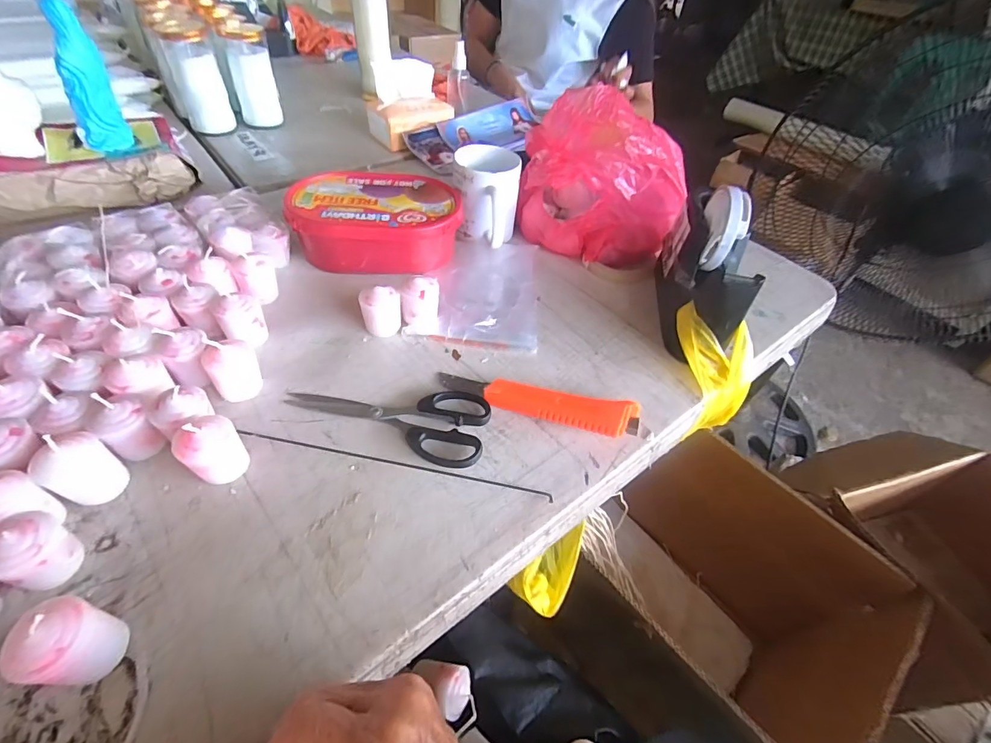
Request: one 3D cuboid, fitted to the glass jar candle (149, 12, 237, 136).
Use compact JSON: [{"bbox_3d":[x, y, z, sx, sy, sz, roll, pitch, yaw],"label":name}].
[{"bbox_3d":[-0.468,-0.458,0.712,0.070,0.144,0.056,-19,54,-21],"label":"glass jar candle"}]

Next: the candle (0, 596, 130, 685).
[{"bbox_3d":[-0.232,0.148,0.245,0.032,0.055,0.037,15,49,6],"label":"candle"}]

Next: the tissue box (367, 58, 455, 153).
[{"bbox_3d":[-0.139,-0.447,0.752,0.127,0.090,0.104,-25,56,-26],"label":"tissue box"}]

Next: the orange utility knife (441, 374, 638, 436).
[{"bbox_3d":[0.036,0.027,0.396,0.175,0.025,0.030,14,49,5],"label":"orange utility knife"}]

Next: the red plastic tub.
[{"bbox_3d":[-0.136,-0.178,0.532,0.188,0.058,0.131,5,49,-3],"label":"red plastic tub"}]

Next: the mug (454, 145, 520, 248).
[{"bbox_3d":[-0.012,-0.204,0.545,0.078,0.093,0.091,5,49,-2],"label":"mug"}]

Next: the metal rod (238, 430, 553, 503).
[{"bbox_3d":[-0.079,0.072,0.357,0.252,0.004,0.008,12,49,3],"label":"metal rod"}]

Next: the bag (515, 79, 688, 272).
[{"bbox_3d":[0.133,-0.236,0.558,0.204,0.142,0.165,13,49,5],"label":"bag"}]

